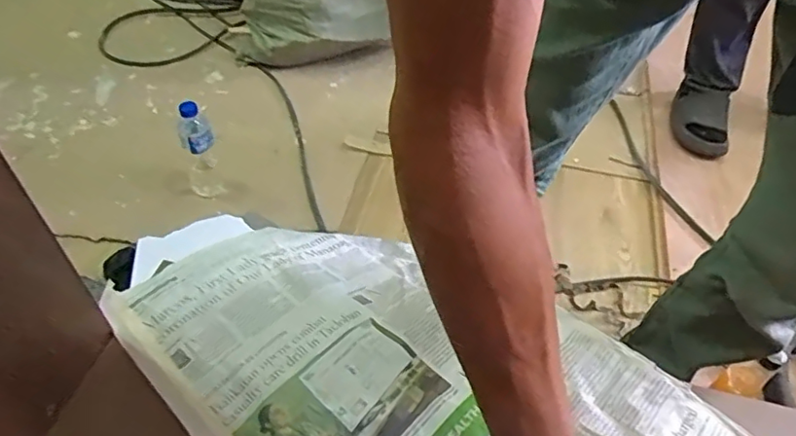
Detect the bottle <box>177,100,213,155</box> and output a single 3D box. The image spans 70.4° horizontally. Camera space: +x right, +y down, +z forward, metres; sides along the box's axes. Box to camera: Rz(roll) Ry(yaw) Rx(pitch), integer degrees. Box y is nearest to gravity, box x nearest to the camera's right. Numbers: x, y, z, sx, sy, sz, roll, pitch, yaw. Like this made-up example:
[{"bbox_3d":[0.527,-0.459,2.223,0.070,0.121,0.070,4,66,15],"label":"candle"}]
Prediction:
[{"bbox_3d":[-0.376,-0.173,1.032,0.059,0.096,0.056,-15,50,-17],"label":"bottle"}]

